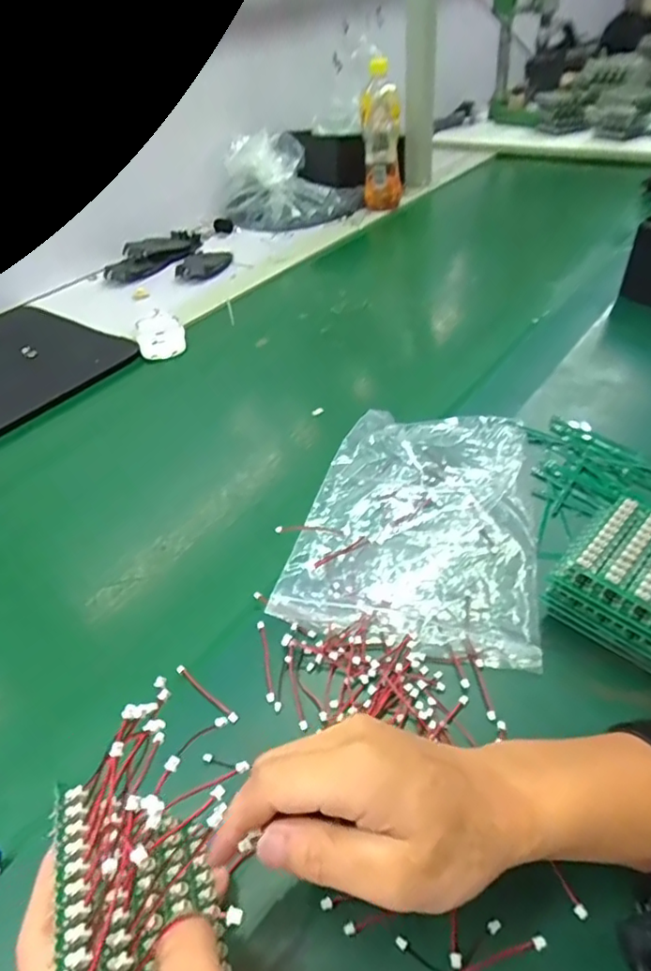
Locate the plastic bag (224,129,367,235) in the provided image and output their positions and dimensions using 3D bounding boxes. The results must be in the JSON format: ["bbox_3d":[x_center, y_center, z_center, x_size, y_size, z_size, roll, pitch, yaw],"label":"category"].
[{"bbox_3d":[-0.063,-0.539,1.021,0.245,0.120,0.155,2,42,11],"label":"plastic bag"}]

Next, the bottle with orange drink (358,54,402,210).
[{"bbox_3d":[0.094,-0.585,0.977,0.068,0.202,0.064,1,42,9],"label":"bottle with orange drink"}]

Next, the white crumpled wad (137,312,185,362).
[{"bbox_3d":[-0.208,-0.191,0.726,0.057,0.019,0.082,-15,42,-8],"label":"white crumpled wad"}]

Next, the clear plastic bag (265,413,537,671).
[{"bbox_3d":[0.076,0.017,0.452,0.166,0.018,0.238,5,43,14],"label":"clear plastic bag"}]

